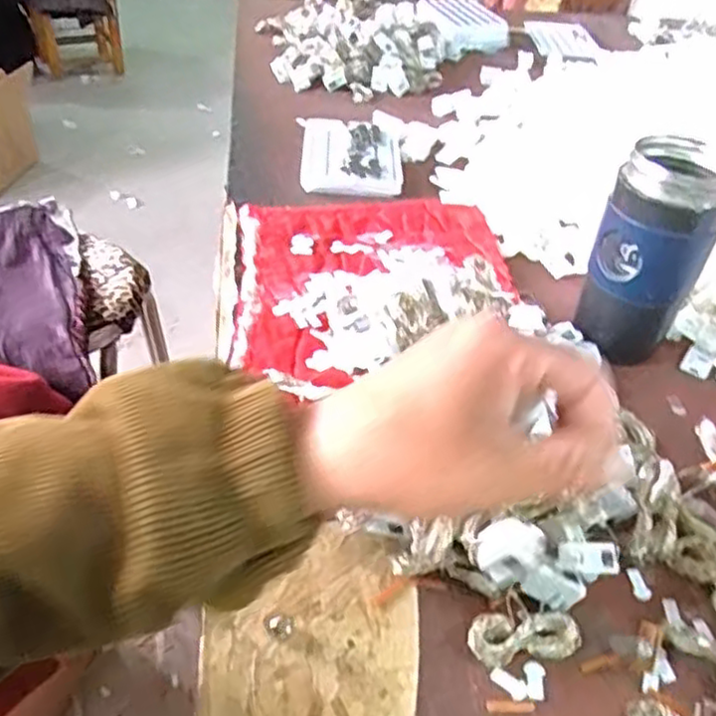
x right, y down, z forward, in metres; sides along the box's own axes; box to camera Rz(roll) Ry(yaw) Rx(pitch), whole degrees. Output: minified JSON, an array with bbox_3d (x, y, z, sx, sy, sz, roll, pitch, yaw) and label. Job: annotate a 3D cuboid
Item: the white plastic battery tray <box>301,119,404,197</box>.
[{"bbox_3d":[-0.006,-0.203,0.717,0.097,0.011,0.135,1,42,-4],"label":"white plastic battery tray"}]

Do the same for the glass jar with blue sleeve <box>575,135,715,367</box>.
[{"bbox_3d":[0.199,-0.072,0.491,0.071,0.135,0.063,22,45,19],"label":"glass jar with blue sleeve"}]

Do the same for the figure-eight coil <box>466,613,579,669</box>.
[{"bbox_3d":[0.080,0.134,0.346,0.051,0.005,0.024,-7,64,-5],"label":"figure-eight coil"}]

